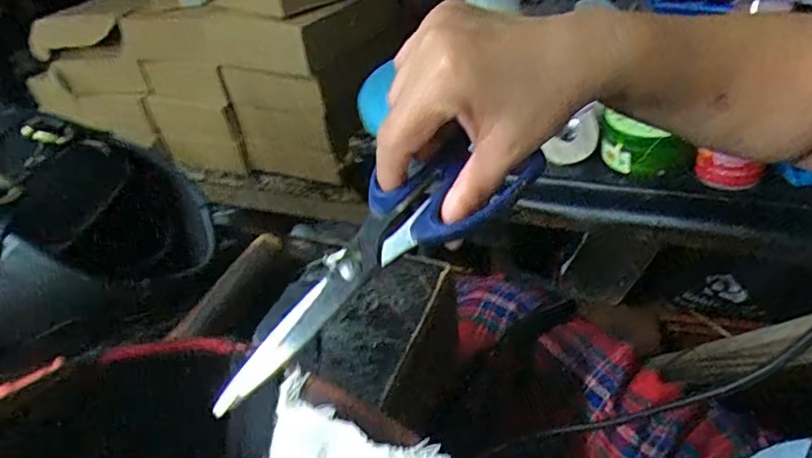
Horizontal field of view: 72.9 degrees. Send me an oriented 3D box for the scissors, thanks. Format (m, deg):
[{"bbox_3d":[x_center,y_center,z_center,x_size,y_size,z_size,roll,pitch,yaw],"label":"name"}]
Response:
[{"bbox_3d":[-0.017,0.010,0.260,0.177,0.021,0.057,-40,45,-11],"label":"scissors"}]

